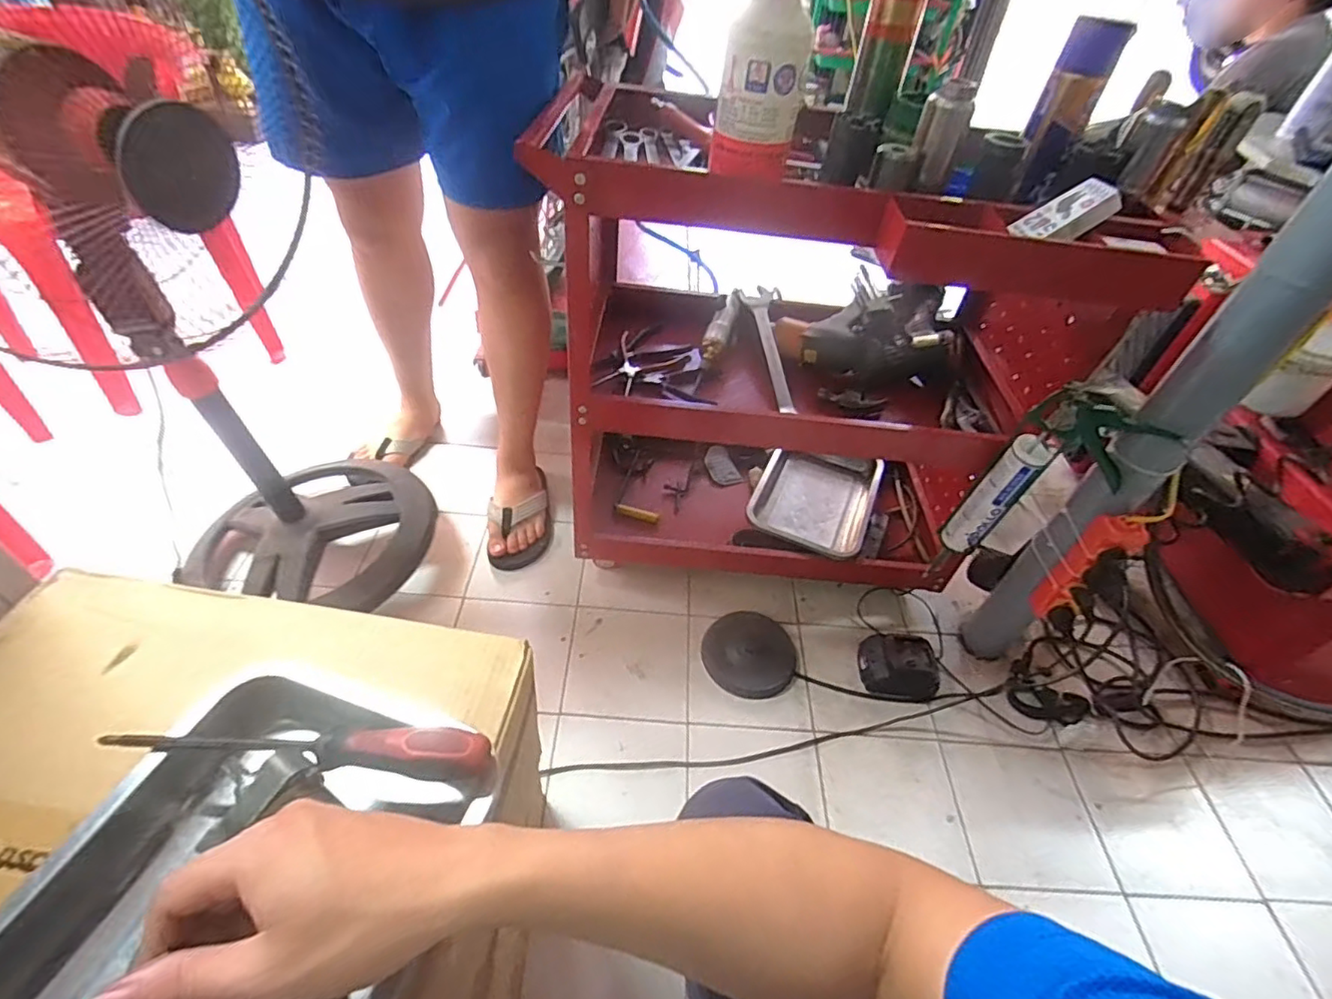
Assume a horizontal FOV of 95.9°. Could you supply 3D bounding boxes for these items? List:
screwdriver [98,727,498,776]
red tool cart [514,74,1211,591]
[{"bbox_3d":[-0.227,0.152,0.374,0.234,0.033,0.025,6,45,-1],"label":"screwdriver"},{"bbox_3d":[0.195,-0.189,0.965,0.703,0.671,0.430,4,45,-3],"label":"red tool cart"}]

